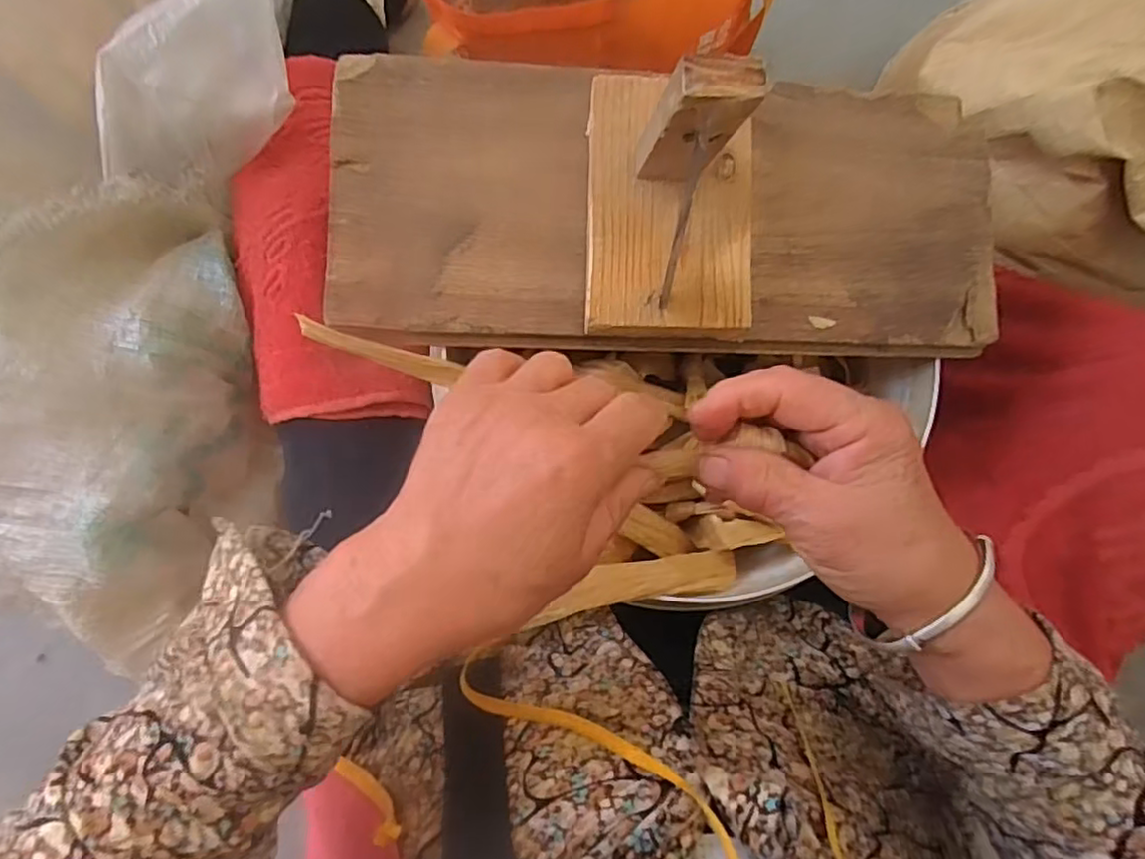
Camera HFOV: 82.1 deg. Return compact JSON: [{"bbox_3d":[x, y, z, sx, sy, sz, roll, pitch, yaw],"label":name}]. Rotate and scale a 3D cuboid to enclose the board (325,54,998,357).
[{"bbox_3d":[0.062,-0.134,0.324,0.378,0.128,0.158,2,85,-4],"label":"board"}]

